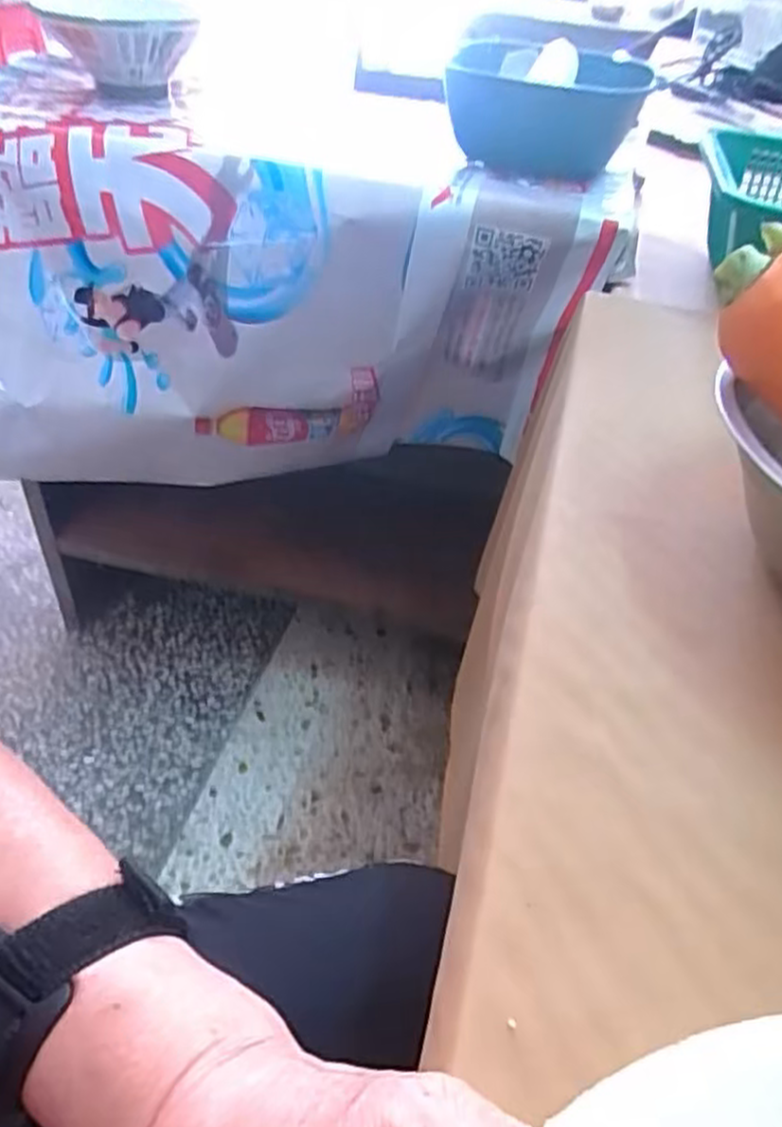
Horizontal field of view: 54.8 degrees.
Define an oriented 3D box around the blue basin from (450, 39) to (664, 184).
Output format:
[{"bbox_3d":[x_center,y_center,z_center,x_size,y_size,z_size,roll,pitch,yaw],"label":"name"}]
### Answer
[{"bbox_3d":[0.159,-0.474,0.801,0.182,0.109,0.193,4,42,-4],"label":"blue basin"}]

